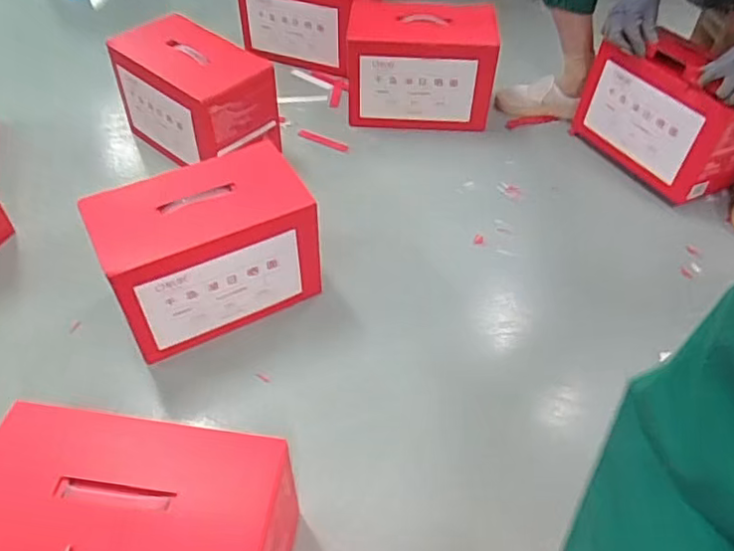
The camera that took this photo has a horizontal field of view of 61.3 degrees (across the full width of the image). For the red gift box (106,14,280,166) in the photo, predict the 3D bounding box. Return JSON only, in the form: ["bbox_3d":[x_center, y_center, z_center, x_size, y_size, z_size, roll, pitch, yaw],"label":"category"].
[{"bbox_3d":[-0.341,-0.350,1.235,0.359,0.218,0.171,35,56,27],"label":"red gift box"}]

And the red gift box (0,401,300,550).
[{"bbox_3d":[-0.236,0.279,0.664,0.306,0.198,0.174,8,48,6],"label":"red gift box"}]

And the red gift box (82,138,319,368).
[{"bbox_3d":[-0.237,-0.035,0.956,0.295,0.219,0.167,-23,52,-21],"label":"red gift box"}]

